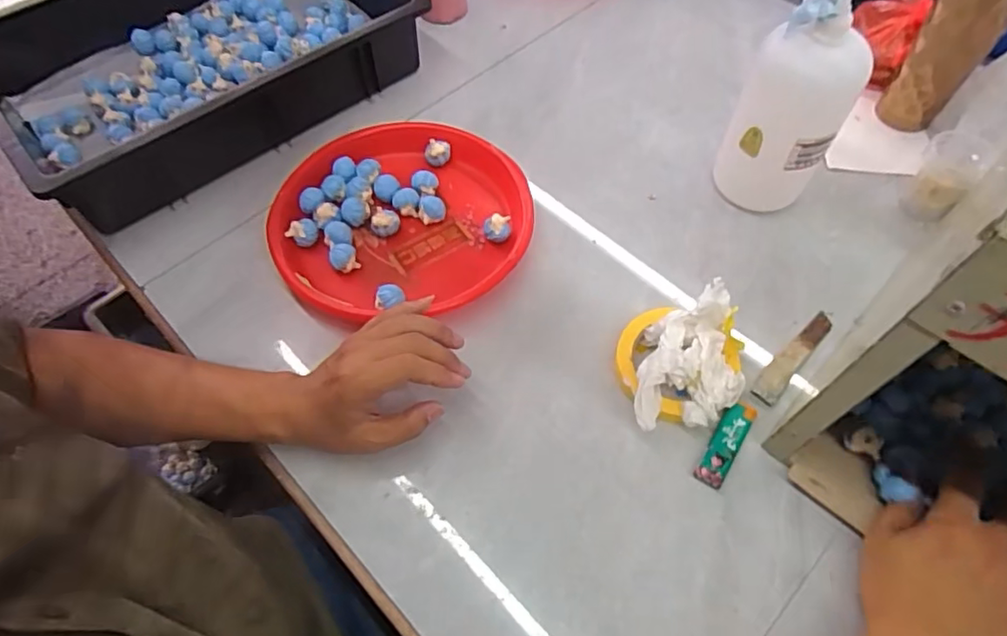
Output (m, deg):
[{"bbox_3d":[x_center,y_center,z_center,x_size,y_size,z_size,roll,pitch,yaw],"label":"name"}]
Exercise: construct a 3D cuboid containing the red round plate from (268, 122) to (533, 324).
[{"bbox_3d":[-0.102,-0.102,0.601,0.244,0.037,0.236,-1,59,2],"label":"red round plate"}]

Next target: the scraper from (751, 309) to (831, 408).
[{"bbox_3d":[0.264,0.034,0.538,0.022,0.013,0.118,39,68,22],"label":"scraper"}]

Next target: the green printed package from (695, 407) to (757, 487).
[{"bbox_3d":[0.185,0.105,0.492,0.022,0.014,0.075,30,64,19],"label":"green printed package"}]

